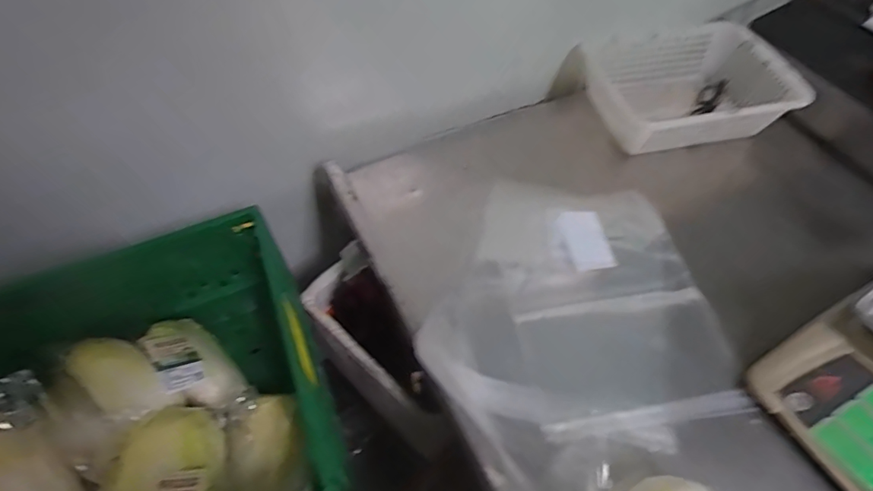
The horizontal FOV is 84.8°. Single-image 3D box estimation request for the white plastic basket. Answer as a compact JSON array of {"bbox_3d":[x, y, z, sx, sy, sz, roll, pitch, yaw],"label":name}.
[{"bbox_3d":[0.408,-0.280,0.820,0.310,0.087,0.249,-6,55,-5],"label":"white plastic basket"}]

